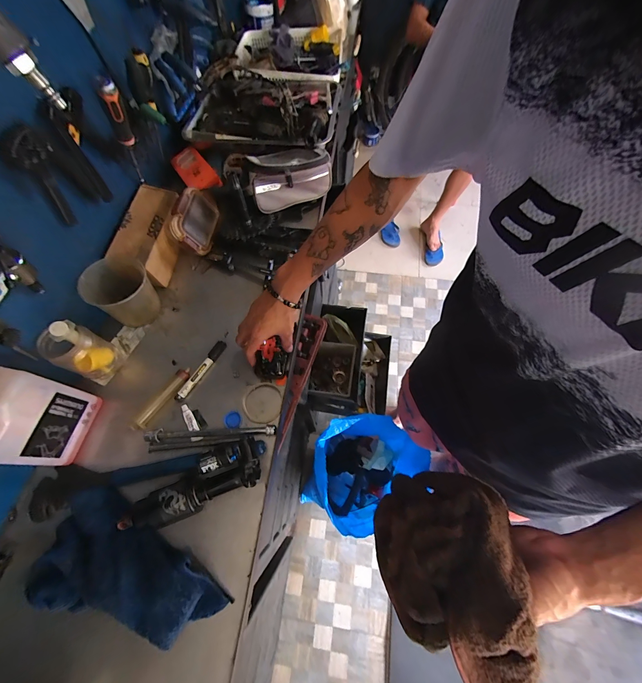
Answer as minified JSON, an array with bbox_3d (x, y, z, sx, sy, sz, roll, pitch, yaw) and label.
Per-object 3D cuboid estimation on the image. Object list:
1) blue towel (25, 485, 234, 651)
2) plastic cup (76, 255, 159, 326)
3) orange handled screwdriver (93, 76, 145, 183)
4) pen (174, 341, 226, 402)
[{"bbox_3d":[-0.293,0.354,0.425,0.282,0.043,0.165,29,70,14],"label":"blue towel"},{"bbox_3d":[-0.392,-0.098,0.596,0.107,0.101,0.114,-1,66,2],"label":"plastic cup"},{"bbox_3d":[-0.386,-0.403,0.576,0.039,0.201,0.033,36,71,-7],"label":"orange handled screwdriver"},{"bbox_3d":[-0.235,0.056,0.573,0.020,0.011,0.139,27,70,13],"label":"pen"}]

